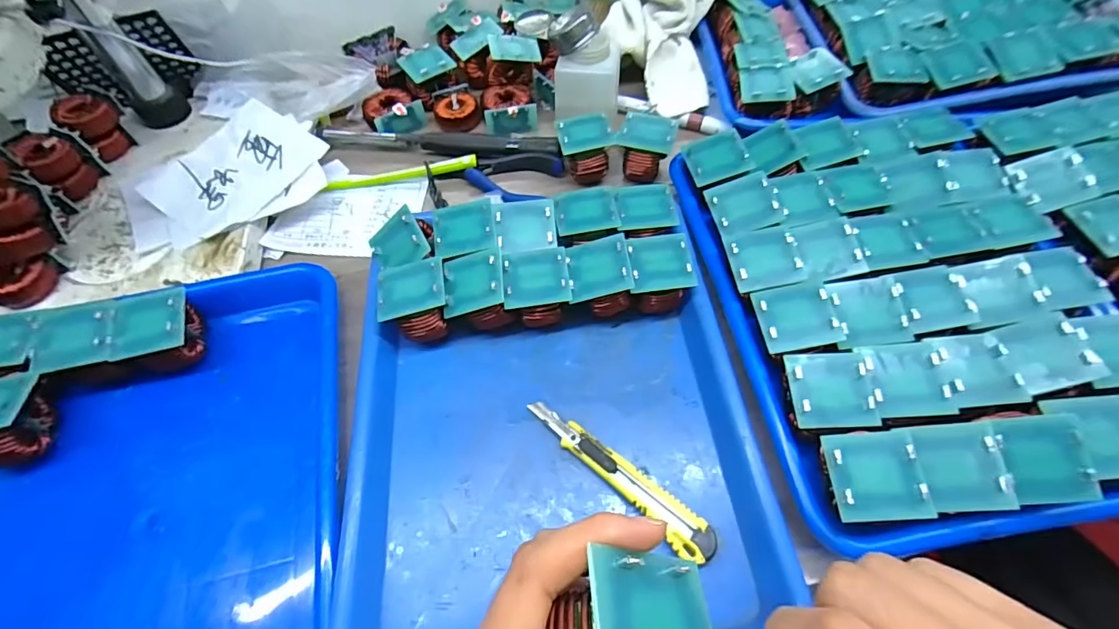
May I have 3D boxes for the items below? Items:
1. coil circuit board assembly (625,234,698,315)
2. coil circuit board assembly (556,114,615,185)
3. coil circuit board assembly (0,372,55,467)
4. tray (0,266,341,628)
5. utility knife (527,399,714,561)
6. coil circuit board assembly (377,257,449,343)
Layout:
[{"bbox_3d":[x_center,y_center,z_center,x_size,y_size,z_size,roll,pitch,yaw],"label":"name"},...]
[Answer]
[{"bbox_3d":[0.072,-0.029,0.366,0.046,0.043,0.047,-7,58,-2],"label":"coil circuit board assembly"},{"bbox_3d":[0.023,-0.146,0.435,0.046,0.041,0.041,-8,58,-3],"label":"coil circuit board assembly"},{"bbox_3d":[-0.351,0.068,0.314,0.052,0.043,0.048,-15,59,-7],"label":"coil circuit board assembly"},{"bbox_3d":[-0.255,0.127,0.294,0.248,0.039,0.326,-12,59,-5],"label":"tray"},{"bbox_3d":[0.037,0.099,0.312,0.137,0.013,0.023,39,71,21],"label":"utility knife"},{"bbox_3d":[-0.103,-0.009,0.357,0.047,0.040,0.048,-14,59,-6],"label":"coil circuit board assembly"}]

